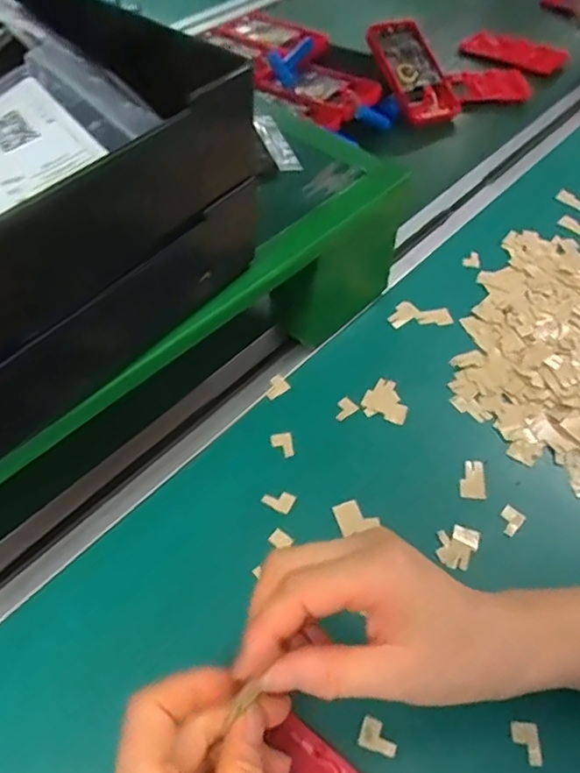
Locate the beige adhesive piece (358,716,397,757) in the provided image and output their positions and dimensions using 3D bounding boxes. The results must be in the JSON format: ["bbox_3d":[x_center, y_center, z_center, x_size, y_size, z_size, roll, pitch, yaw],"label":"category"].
[{"bbox_3d":[0.044,0.173,0.299,0.018,0.004,0.013,20,55,11],"label":"beige adhesive piece"}]

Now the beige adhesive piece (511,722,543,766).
[{"bbox_3d":[0.119,0.178,0.302,0.012,0.005,0.019,-3,54,-6],"label":"beige adhesive piece"}]

